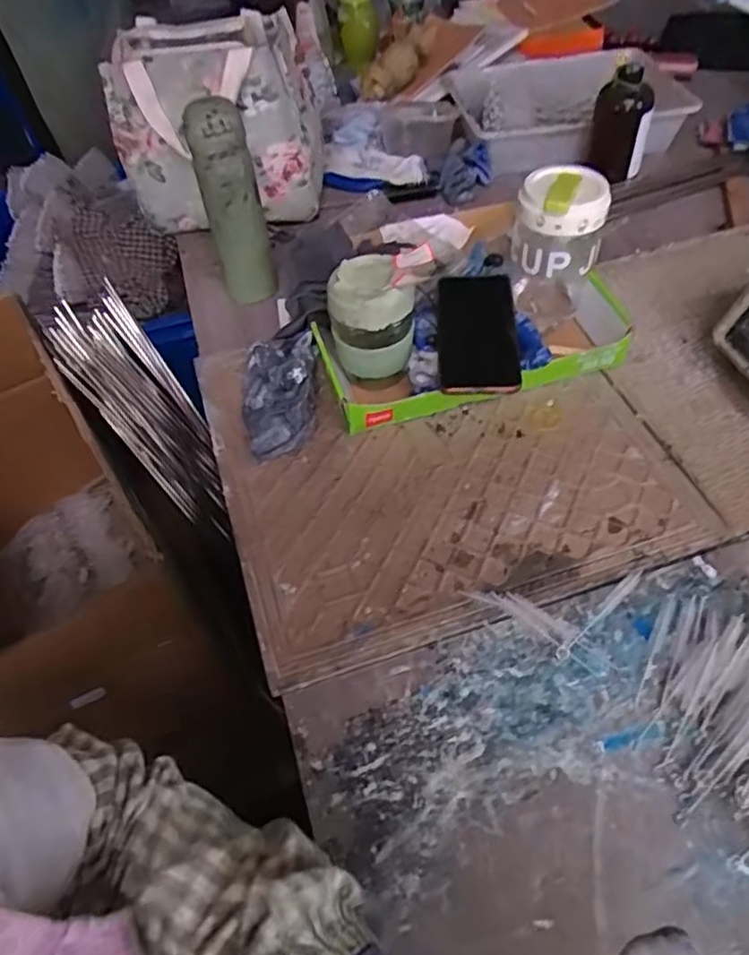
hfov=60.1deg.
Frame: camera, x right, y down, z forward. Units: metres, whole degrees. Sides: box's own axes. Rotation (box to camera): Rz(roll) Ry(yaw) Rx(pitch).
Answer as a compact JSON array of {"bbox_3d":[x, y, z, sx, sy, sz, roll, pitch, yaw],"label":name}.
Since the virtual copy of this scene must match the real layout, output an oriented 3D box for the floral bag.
[{"bbox_3d":[-0.205,-0.446,0.846,0.255,0.217,0.130,-4,51,2],"label":"floral bag"}]

